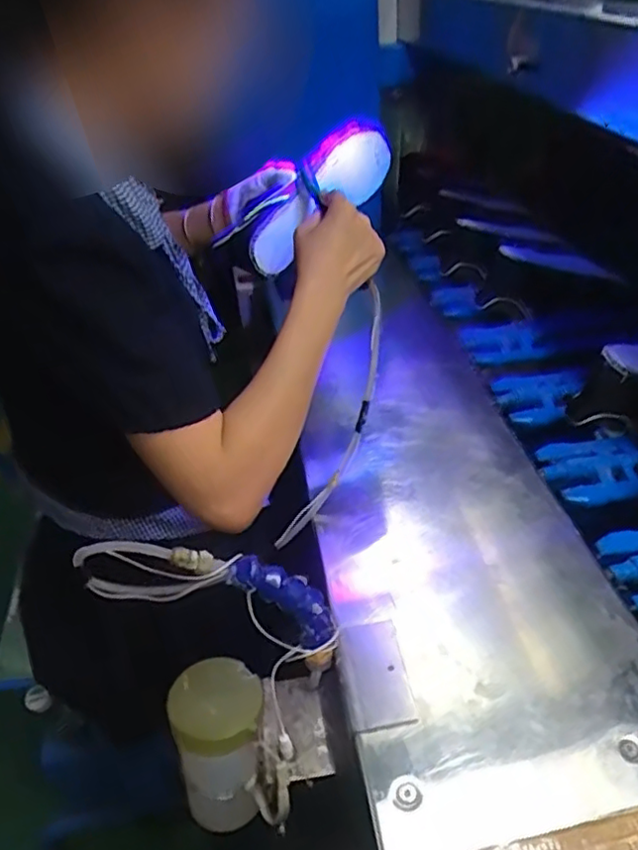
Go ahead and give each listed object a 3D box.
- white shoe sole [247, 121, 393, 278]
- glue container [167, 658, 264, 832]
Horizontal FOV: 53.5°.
[{"bbox_3d":[0.005,-0.254,0.712,0.215,0.095,0.027,-46,50,-11],"label":"white shoe sole"},{"bbox_3d":[-0.076,0.258,0.519,0.069,0.115,0.083,-11,36,-7],"label":"glue container"}]

